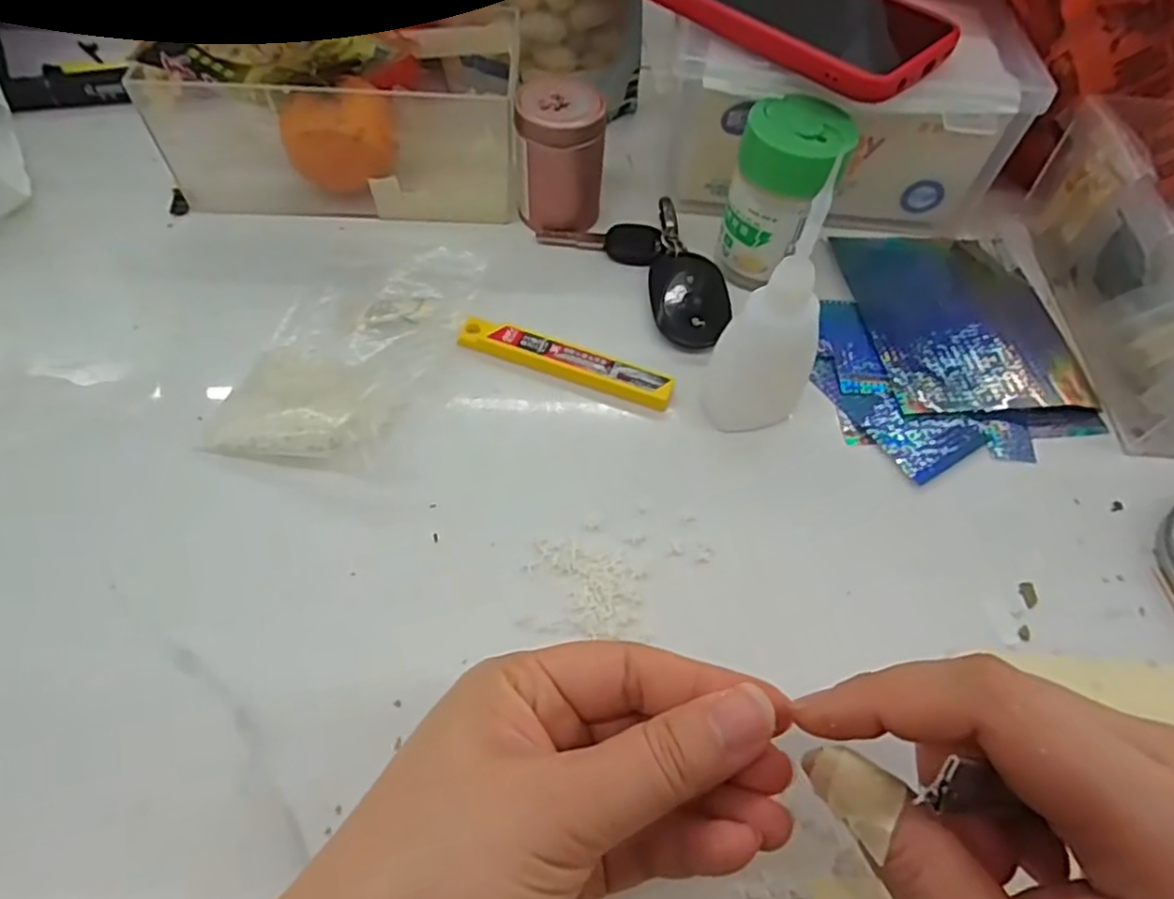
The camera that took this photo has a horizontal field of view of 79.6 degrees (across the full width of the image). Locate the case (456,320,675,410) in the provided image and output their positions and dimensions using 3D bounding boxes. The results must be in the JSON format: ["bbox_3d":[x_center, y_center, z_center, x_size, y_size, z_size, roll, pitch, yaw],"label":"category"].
[{"bbox_3d":[-0.011,-0.041,0.323,0.102,0.006,0.020,19,57,9],"label":"case"}]

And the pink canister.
[{"bbox_3d":[-0.013,-0.149,0.364,0.044,0.063,0.036,6,56,0],"label":"pink canister"}]

